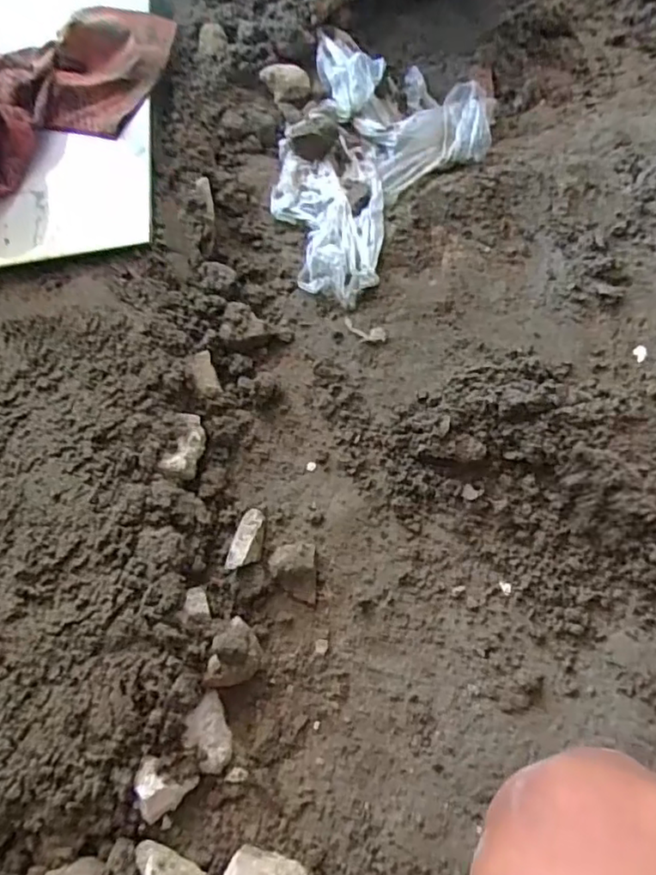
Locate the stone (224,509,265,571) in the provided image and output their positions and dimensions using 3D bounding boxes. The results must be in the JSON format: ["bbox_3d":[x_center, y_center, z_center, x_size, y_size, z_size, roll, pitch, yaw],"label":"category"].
[{"bbox_3d":[-0.079,0.104,0.616,0.028,0.023,0.071,15,45,7],"label":"stone"}]

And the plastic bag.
[{"bbox_3d":[0.046,-0.321,0.740,0.234,0.042,0.328,20,75,14],"label":"plastic bag"}]

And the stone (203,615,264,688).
[{"bbox_3d":[-0.086,0.204,0.571,0.042,0.046,0.063,16,76,13],"label":"stone"}]

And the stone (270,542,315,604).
[{"bbox_3d":[-0.034,0.133,0.608,0.044,0.025,0.056,-3,71,7],"label":"stone"}]

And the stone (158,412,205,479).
[{"bbox_3d":[-0.146,0.007,0.638,0.030,0.024,0.067,14,73,7],"label":"stone"}]

